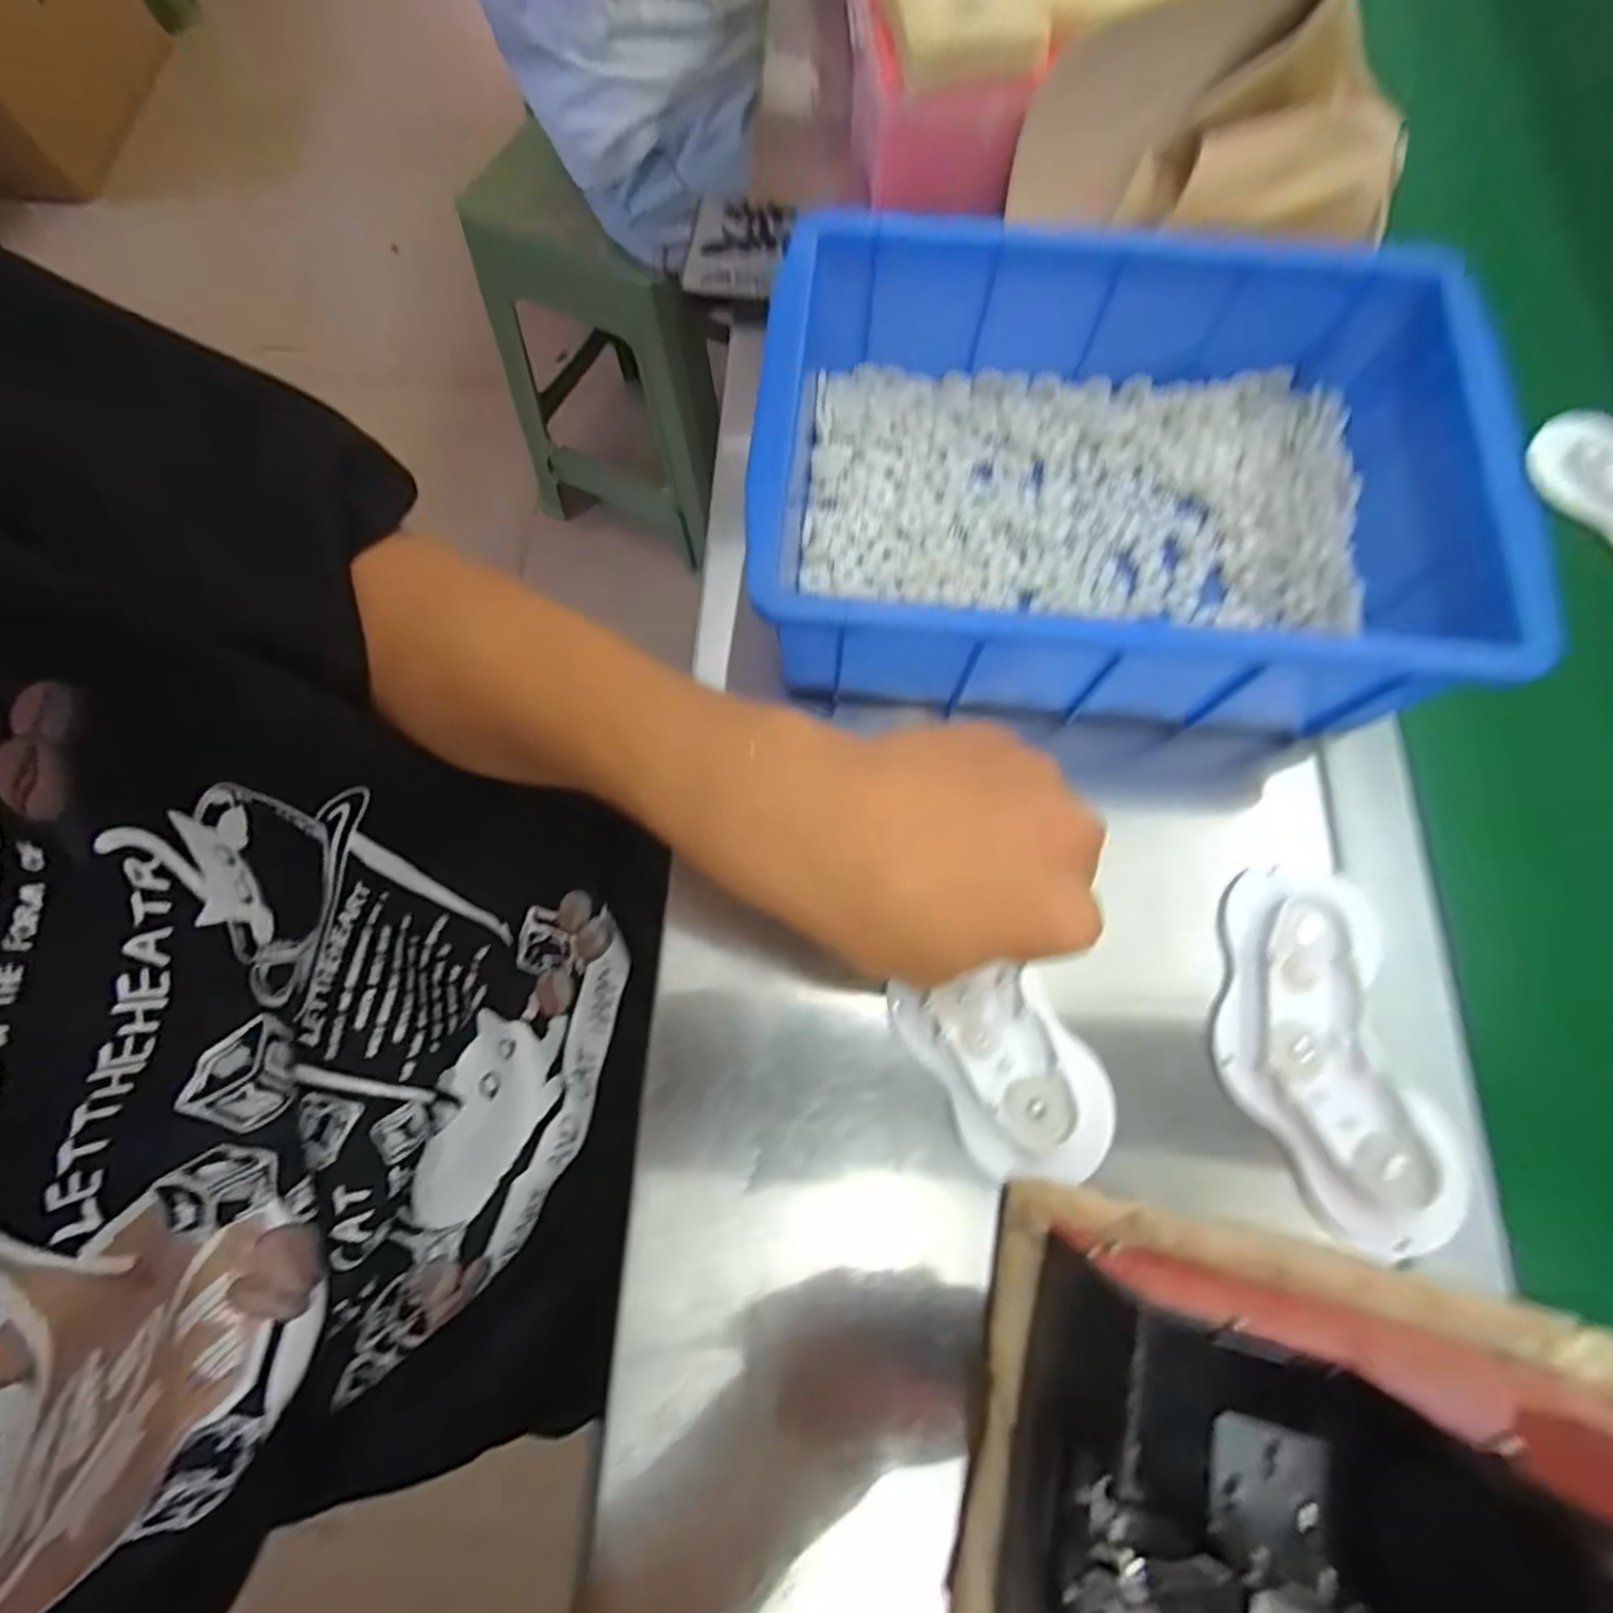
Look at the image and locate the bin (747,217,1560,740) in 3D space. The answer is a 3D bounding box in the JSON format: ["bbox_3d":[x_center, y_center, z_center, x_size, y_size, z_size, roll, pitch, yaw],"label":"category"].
[{"bbox_3d":[0.135,-0.143,0.320,0.300,0.082,0.201,3,73,1],"label":"bin"}]

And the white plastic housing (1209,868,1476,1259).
[{"bbox_3d":[0.212,0.099,0.288,0.079,0.016,0.144,-3,73,-1],"label":"white plastic housing"}]

